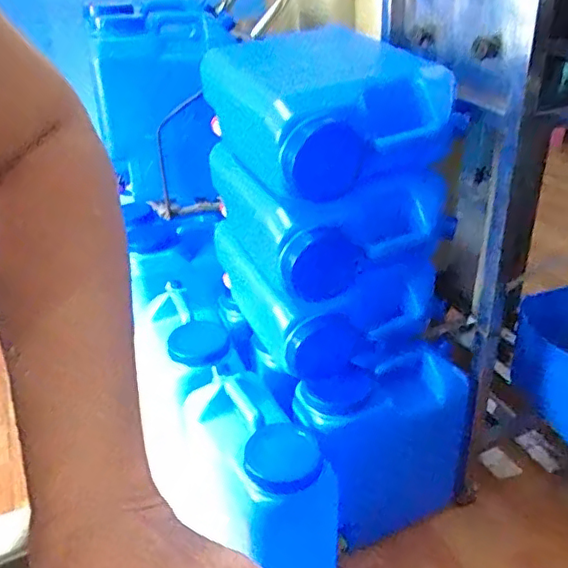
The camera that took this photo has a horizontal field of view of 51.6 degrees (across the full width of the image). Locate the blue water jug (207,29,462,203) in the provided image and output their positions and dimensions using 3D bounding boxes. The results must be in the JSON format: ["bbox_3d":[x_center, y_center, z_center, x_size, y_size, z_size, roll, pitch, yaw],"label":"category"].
[{"bbox_3d":[0.075,-0.310,1.012,0.304,0.174,0.365,-15,33,-19],"label":"blue water jug"}]

